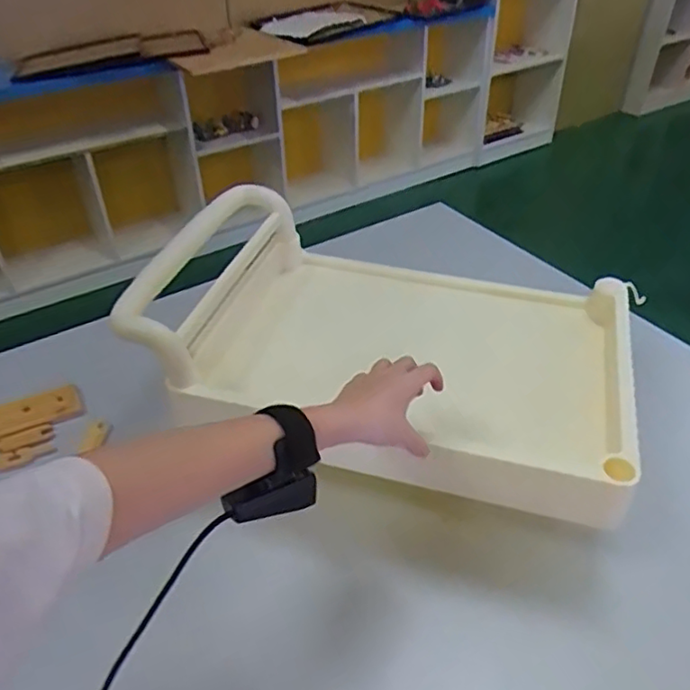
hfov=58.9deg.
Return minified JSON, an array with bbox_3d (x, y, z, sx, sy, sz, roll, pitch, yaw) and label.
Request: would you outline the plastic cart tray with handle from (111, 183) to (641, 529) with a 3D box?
[{"bbox_3d":[0.057,-0.021,0.711,0.517,0.173,0.338,10,41,14],"label":"plastic cart tray with handle"}]

